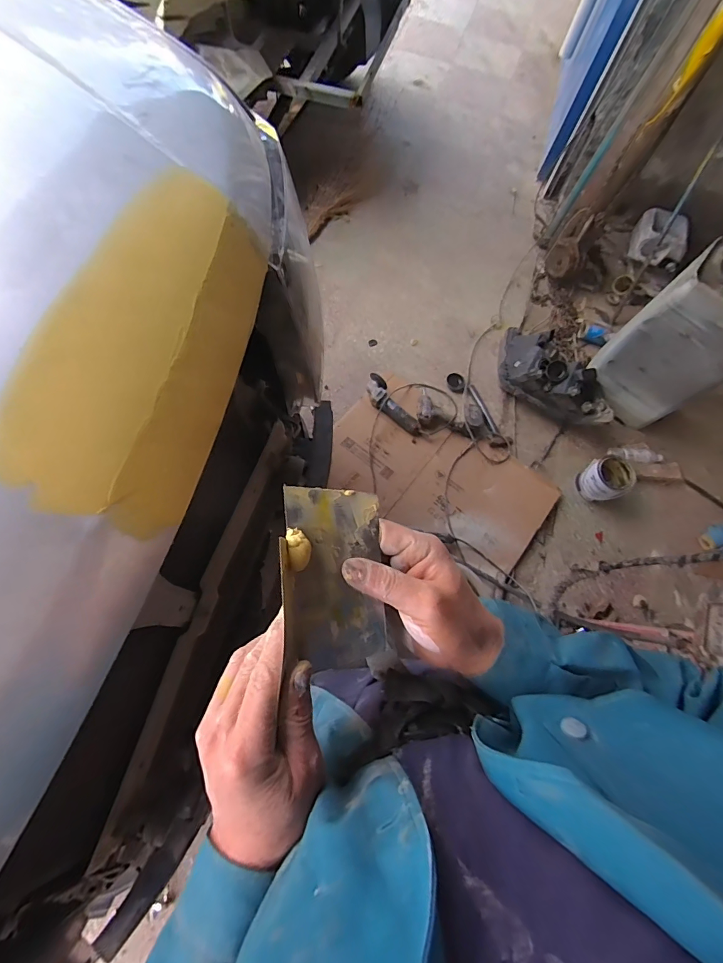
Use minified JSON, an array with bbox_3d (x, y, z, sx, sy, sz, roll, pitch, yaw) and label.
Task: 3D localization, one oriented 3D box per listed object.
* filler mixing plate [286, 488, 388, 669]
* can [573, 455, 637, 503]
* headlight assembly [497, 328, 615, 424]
[{"bbox_3d":[-0.017,0.073,0.315,0.075,0.012,0.138,-6,95,-25],"label":"filler mixing plate"},{"bbox_3d":[0.974,-0.008,1.645,0.169,0.145,0.158,2,70,-5],"label":"can"},{"bbox_3d":[0.788,-0.424,1.757,0.243,0.199,0.551,-42,79,-17],"label":"headlight assembly"}]

